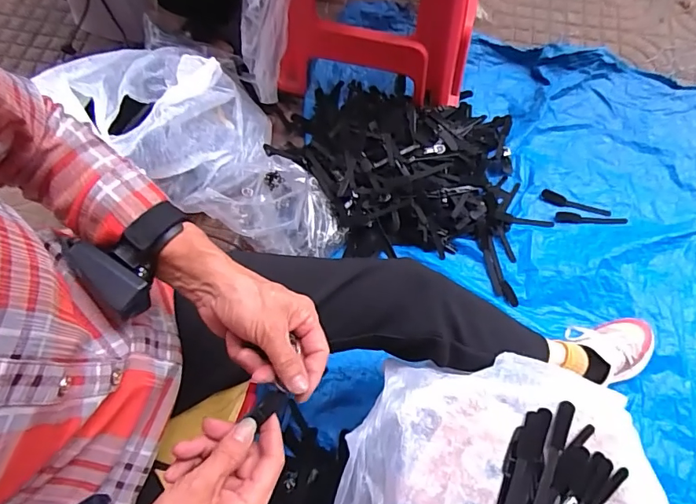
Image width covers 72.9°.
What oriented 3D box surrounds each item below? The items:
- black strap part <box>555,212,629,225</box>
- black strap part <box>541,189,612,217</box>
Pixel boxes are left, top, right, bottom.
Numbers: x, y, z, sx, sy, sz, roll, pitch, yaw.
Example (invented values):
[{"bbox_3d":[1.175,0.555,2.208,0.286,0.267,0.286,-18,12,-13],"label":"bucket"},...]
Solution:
[{"bbox_3d":[0.474,-0.062,0.920,0.132,0.012,0.024,8,67,2],"label":"black strap part"},{"bbox_3d":[0.456,-0.096,0.945,0.137,0.011,0.028,17,68,6],"label":"black strap part"}]

